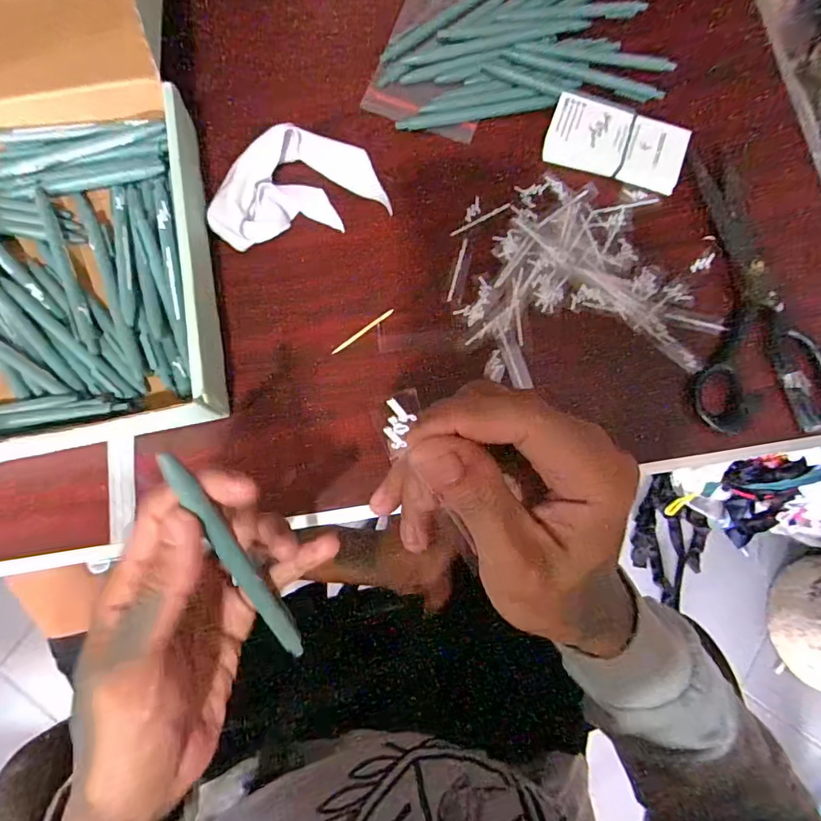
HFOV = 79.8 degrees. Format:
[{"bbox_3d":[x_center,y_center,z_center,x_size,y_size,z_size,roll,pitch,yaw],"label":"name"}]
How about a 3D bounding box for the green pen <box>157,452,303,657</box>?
[{"bbox_3d":[-0.079,0.073,0.229,0.010,0.009,0.141,-18,124,-3],"label":"green pen"}]

